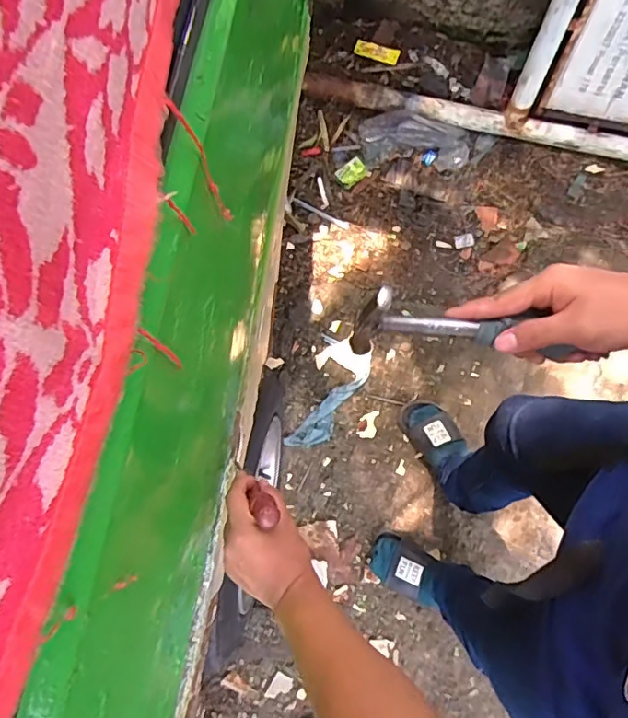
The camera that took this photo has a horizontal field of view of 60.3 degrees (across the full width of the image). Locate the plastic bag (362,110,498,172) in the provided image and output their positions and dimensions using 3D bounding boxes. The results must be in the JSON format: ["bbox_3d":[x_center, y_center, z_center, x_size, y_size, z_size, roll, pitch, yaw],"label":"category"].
[{"bbox_3d":[0.303,-0.588,1.472,0.360,0.099,0.118,11,71,2],"label":"plastic bag"}]

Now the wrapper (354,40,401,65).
[{"bbox_3d":[0.178,-0.874,1.538,0.127,0.041,0.010,19,26,7],"label":"wrapper"}]

